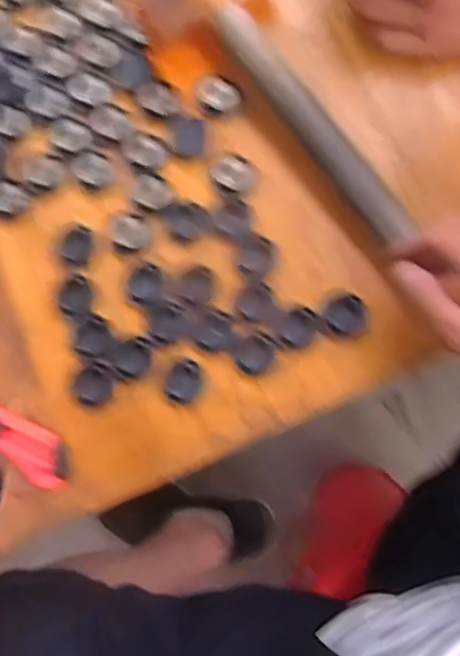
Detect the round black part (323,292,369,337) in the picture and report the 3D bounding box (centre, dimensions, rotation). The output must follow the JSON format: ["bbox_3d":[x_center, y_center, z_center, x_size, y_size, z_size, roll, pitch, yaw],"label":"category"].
[{"bbox_3d":[0.081,-0.009,0.461,0.029,0.004,0.030,-1,80,5],"label":"round black part"}]

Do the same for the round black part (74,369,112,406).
[{"bbox_3d":[-0.098,0.042,0.469,0.025,0.004,0.026,-1,80,5],"label":"round black part"}]

